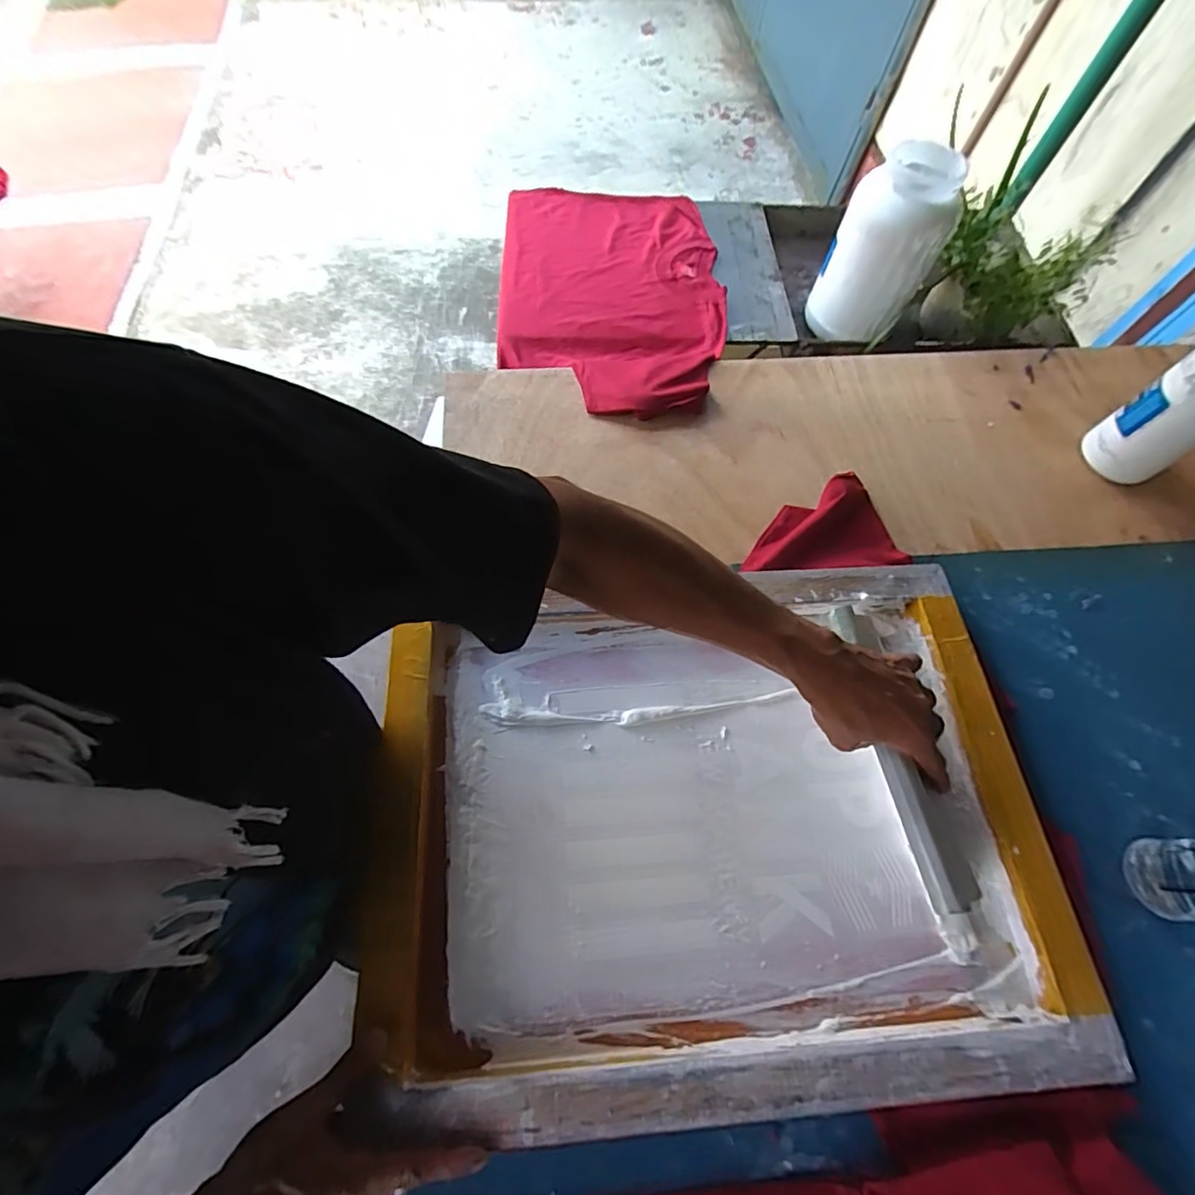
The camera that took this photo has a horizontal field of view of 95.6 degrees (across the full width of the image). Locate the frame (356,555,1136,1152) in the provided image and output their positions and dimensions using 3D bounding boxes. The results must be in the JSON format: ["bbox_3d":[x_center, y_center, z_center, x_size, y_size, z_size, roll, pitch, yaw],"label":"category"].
[{"bbox_3d":[0.104,0.191,0.503,0.588,0.059,0.439,-3,64,-4],"label":"frame"}]

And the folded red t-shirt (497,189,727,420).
[{"bbox_3d":[0.016,-0.495,0.874,0.374,0.058,0.560,1,66,-3],"label":"folded red t-shirt"}]

